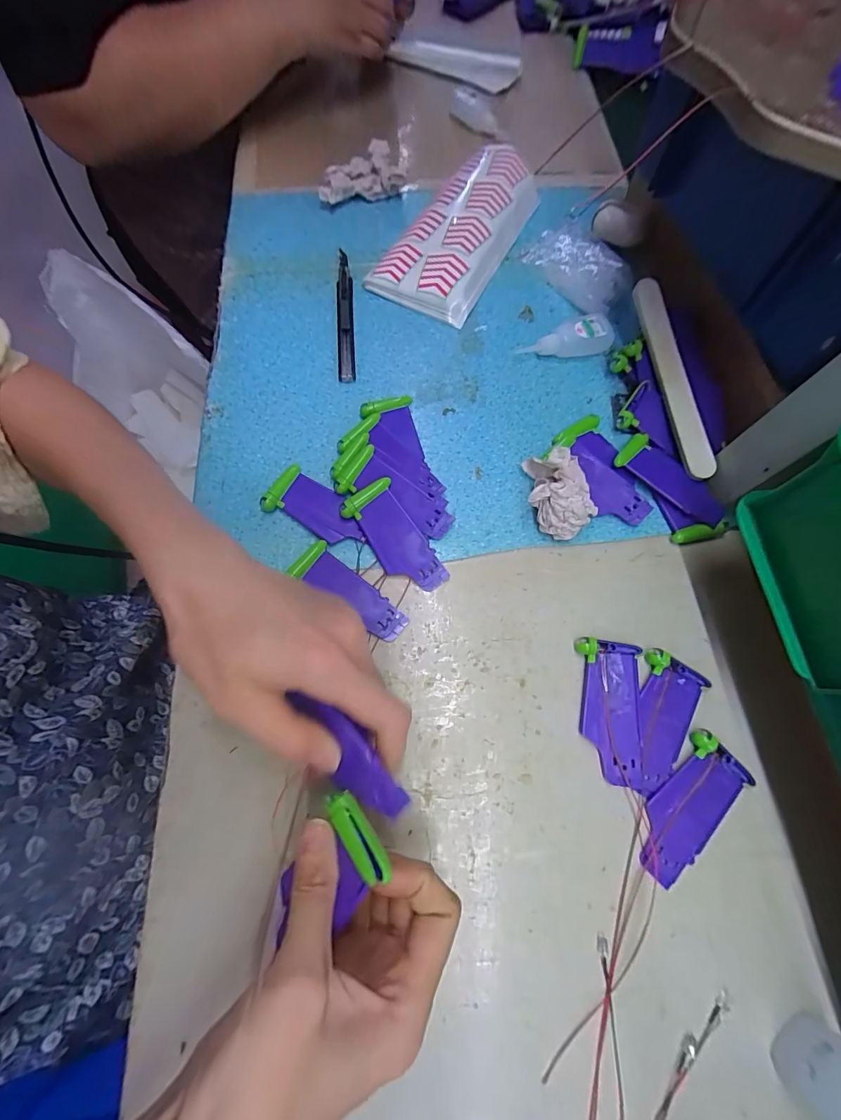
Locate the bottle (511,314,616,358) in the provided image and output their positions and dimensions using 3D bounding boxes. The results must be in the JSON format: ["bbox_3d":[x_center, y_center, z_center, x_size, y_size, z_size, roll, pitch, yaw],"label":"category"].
[{"bbox_3d":[0.134,-0.203,0.383,0.088,0.022,0.027,-8,70,-4],"label":"bottle"}]

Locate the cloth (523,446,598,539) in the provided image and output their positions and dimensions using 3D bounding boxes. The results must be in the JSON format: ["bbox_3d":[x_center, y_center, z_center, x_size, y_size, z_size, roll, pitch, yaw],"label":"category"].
[{"bbox_3d":[0.101,-0.051,0.315,0.043,0.042,0.066,-37,74,-13],"label":"cloth"}]

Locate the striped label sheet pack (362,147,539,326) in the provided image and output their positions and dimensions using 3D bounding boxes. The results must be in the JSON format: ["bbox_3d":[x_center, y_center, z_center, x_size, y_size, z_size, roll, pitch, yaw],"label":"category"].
[{"bbox_3d":[0.041,-0.339,0.422,0.105,0.028,0.208,24,71,8],"label":"striped label sheet pack"}]

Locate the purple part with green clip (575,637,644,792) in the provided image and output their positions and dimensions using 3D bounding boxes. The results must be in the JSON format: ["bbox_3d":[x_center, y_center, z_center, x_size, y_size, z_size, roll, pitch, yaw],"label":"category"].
[{"bbox_3d":[0.125,0.100,0.280,0.041,0.008,0.089,9,70,3],"label":"purple part with green clip"}]

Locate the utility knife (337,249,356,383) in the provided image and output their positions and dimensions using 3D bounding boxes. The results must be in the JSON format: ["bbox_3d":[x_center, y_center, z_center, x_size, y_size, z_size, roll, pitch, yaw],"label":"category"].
[{"bbox_3d":[-0.071,-0.236,0.397,0.016,0.010,0.155,-4,69,-2],"label":"utility knife"}]

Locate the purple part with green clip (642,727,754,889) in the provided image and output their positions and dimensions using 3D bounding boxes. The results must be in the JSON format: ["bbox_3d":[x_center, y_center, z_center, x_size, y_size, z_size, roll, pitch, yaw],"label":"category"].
[{"bbox_3d":[0.167,0.154,0.260,0.088,0.007,0.039,-41,75,-14],"label":"purple part with green clip"}]

